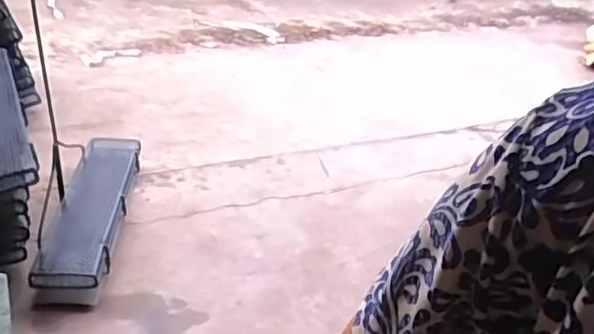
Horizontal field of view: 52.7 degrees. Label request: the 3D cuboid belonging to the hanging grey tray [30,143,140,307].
[{"bbox_3d":[-0.561,0.113,1.640,0.176,0.099,0.691,3,34,-7],"label":"hanging grey tray"}]

